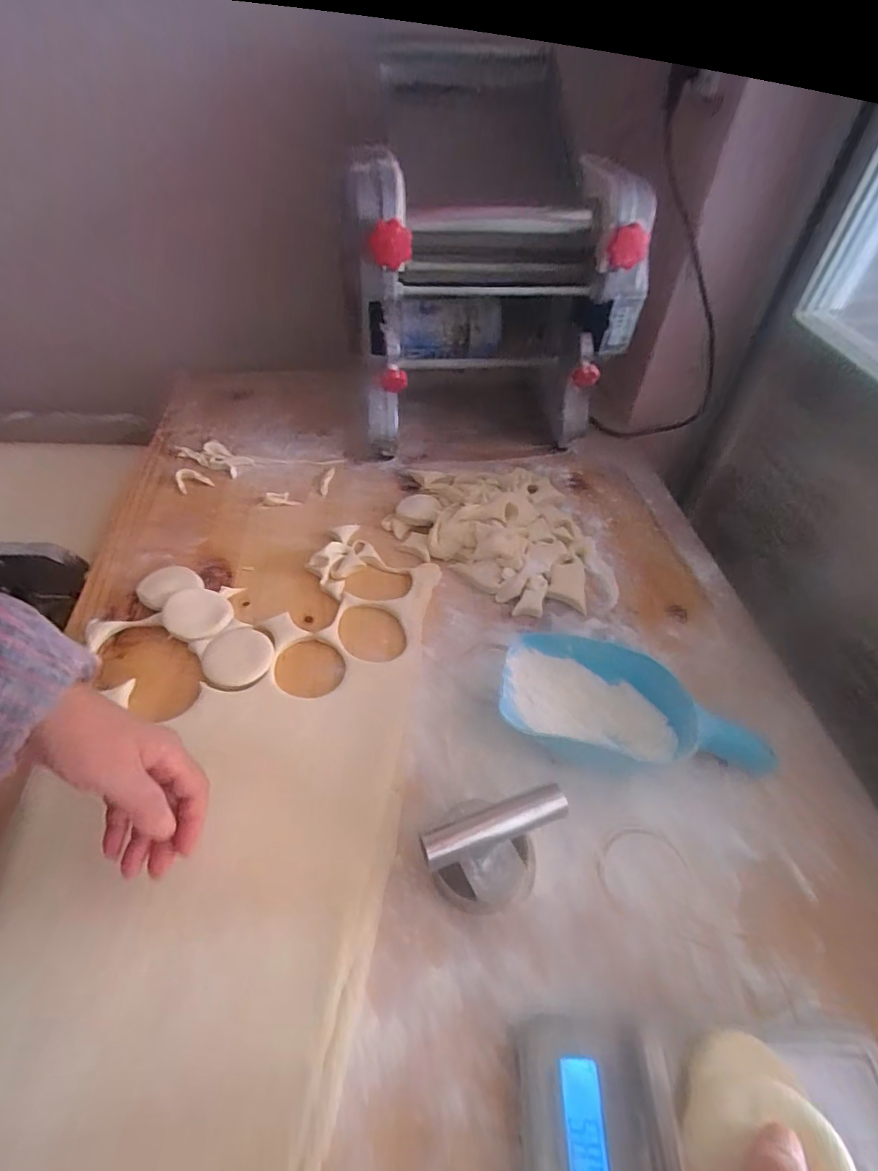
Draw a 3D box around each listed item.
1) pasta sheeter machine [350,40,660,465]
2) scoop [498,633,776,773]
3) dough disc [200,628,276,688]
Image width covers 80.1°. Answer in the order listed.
[{"bbox_3d":[0.056,-0.371,0.738,0.344,0.346,0.246,-9,49,-14],"label":"pasta sheeter machine"},{"bbox_3d":[0.185,0.123,0.493,0.255,0.072,0.120,9,47,3],"label":"scoop"},{"bbox_3d":[-0.208,0.074,0.543,0.067,0.011,0.065,3,47,-3],"label":"dough disc"}]

